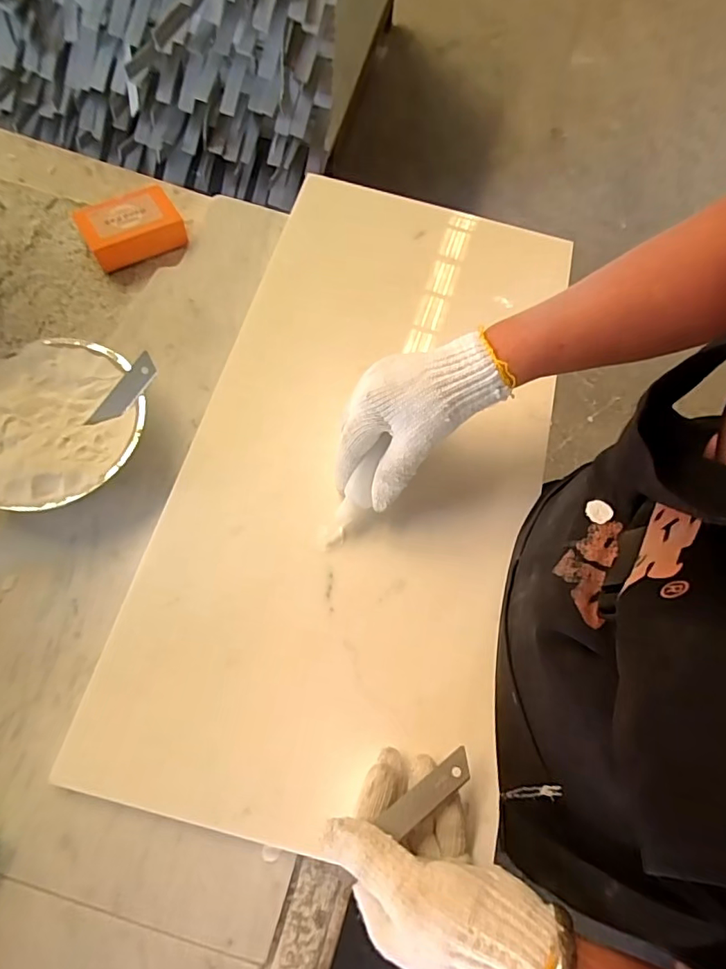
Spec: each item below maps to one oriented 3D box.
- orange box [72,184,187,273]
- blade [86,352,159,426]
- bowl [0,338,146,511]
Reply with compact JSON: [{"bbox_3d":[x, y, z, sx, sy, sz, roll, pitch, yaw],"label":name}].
[{"bbox_3d":[-0.234,-0.261,0.505,0.095,0.037,0.065,-25,73,-11],"label":"orange box"},{"bbox_3d":[-0.195,-0.074,0.406,0.075,0.009,0.026,-42,74,10],"label":"blade"},{"bbox_3d":[-0.253,-0.045,0.411,0.142,0.047,0.144,2,67,-5],"label":"bowl"}]

